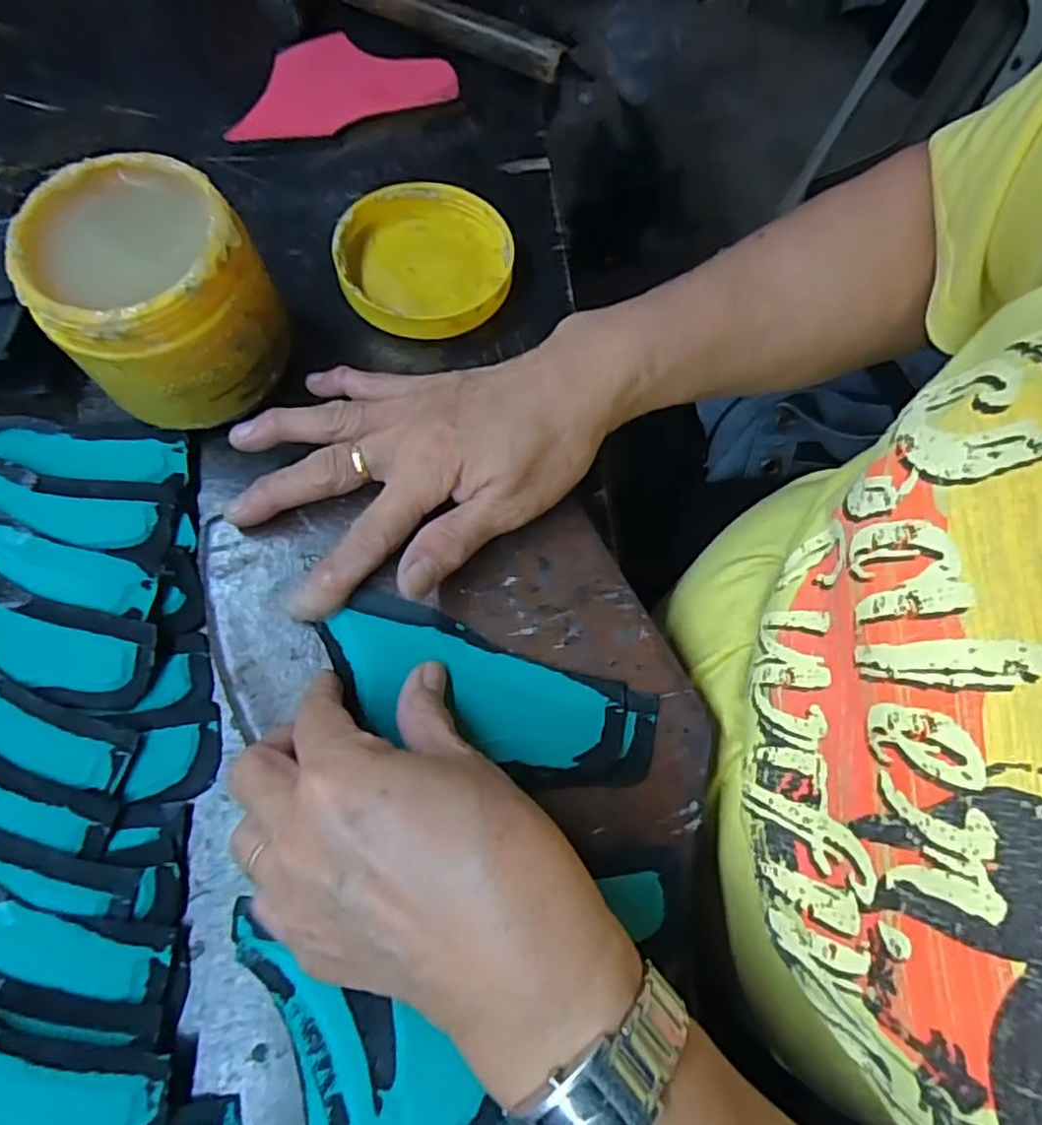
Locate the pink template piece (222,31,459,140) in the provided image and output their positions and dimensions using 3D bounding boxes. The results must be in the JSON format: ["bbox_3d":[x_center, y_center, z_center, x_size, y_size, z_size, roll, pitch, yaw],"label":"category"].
[{"bbox_3d":[-0.116,-0.306,0.432,0.140,0.011,0.073,-16,74,-7],"label":"pink template piece"}]

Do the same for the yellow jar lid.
[{"bbox_3d":[-0.051,-0.164,0.367,0.090,0.023,0.090,0,71,0],"label":"yellow jar lid"}]

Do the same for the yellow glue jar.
[{"bbox_3d":[-0.166,-0.118,0.317,0.088,0.089,0.087,0,71,0],"label":"yellow glue jar"}]

